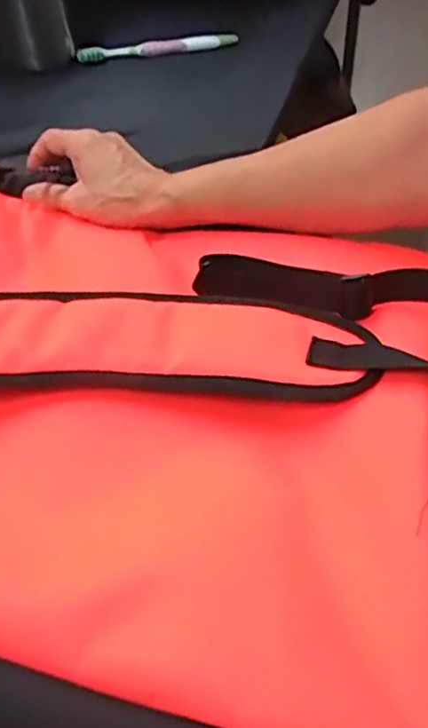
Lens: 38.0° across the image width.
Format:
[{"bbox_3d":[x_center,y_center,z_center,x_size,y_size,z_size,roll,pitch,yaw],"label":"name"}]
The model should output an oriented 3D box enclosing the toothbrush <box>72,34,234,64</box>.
[{"bbox_3d":[-0.067,-0.374,0.737,0.188,0.011,0.020,-8,52,-3],"label":"toothbrush"}]

